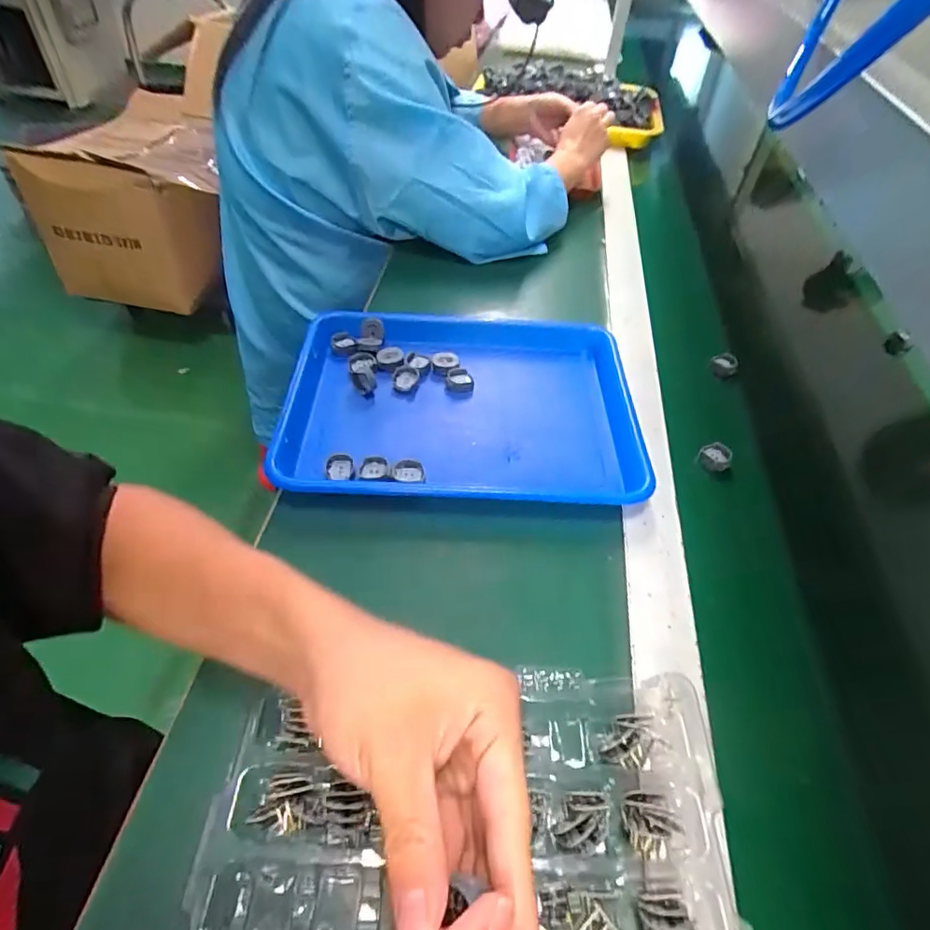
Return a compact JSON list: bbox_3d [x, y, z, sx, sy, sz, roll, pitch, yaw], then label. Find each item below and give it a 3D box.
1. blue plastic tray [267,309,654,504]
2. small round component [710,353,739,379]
[{"bbox_3d":[0.002,-0.066,0.528,0.346,0.032,0.243,2,49,-2],"label":"blue plastic tray"},{"bbox_3d":[0.299,-0.114,0.623,0.027,0.026,0.017,30,53,20],"label":"small round component"}]

